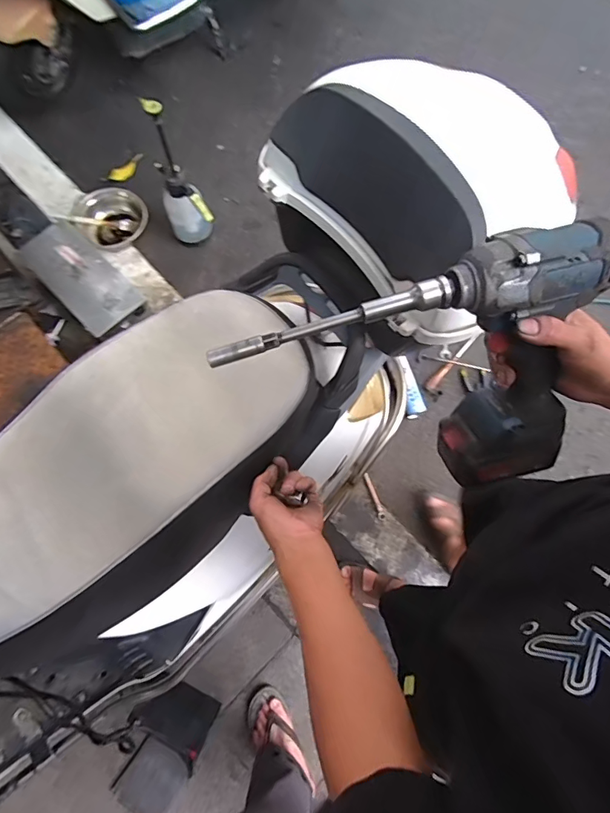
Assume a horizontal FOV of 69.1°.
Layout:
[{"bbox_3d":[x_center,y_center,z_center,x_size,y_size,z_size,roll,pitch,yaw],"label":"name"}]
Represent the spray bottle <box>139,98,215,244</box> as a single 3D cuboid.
[{"bbox_3d":[-0.397,-0.700,1.376,0.135,0.465,0.187,-21,73,-6],"label":"spray bottle"}]

